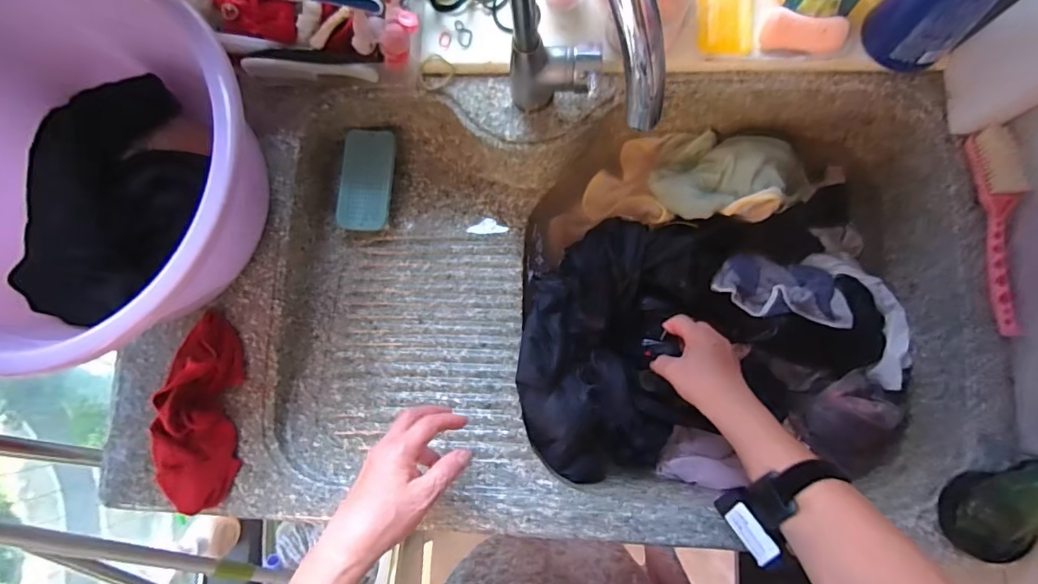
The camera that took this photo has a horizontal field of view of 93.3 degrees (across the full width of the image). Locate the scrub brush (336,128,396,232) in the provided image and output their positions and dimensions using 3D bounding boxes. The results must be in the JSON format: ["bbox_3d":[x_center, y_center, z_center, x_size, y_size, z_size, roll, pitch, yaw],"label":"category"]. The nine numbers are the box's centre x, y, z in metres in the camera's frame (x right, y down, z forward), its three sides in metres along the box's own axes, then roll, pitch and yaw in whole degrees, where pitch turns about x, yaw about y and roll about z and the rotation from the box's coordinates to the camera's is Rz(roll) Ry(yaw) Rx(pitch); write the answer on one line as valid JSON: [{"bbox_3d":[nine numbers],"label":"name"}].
[{"bbox_3d":[-0.202,-0.149,0.656,0.066,0.035,0.138,3,82,4],"label":"scrub brush"}]

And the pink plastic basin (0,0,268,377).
[{"bbox_3d":[-0.435,-0.113,0.507,0.370,0.139,0.368,0,82,4],"label":"pink plastic basin"}]

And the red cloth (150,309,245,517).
[{"bbox_3d":[-0.360,0.132,0.548,0.079,0.041,0.207,-2,82,3],"label":"red cloth"}]

